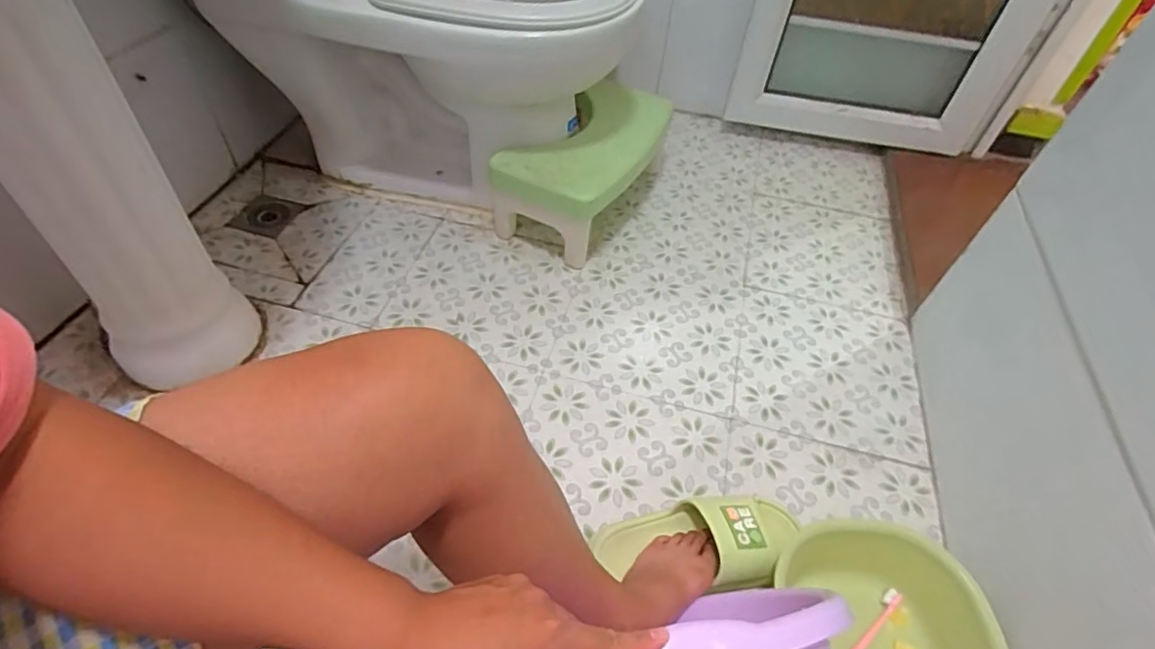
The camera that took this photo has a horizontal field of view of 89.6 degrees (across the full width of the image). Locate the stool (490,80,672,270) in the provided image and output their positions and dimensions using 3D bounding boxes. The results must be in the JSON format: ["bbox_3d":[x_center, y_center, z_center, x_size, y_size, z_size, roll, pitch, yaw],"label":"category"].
[{"bbox_3d":[0.019,-0.297,1.126,0.241,0.196,0.326,27,54,16],"label":"stool"}]

